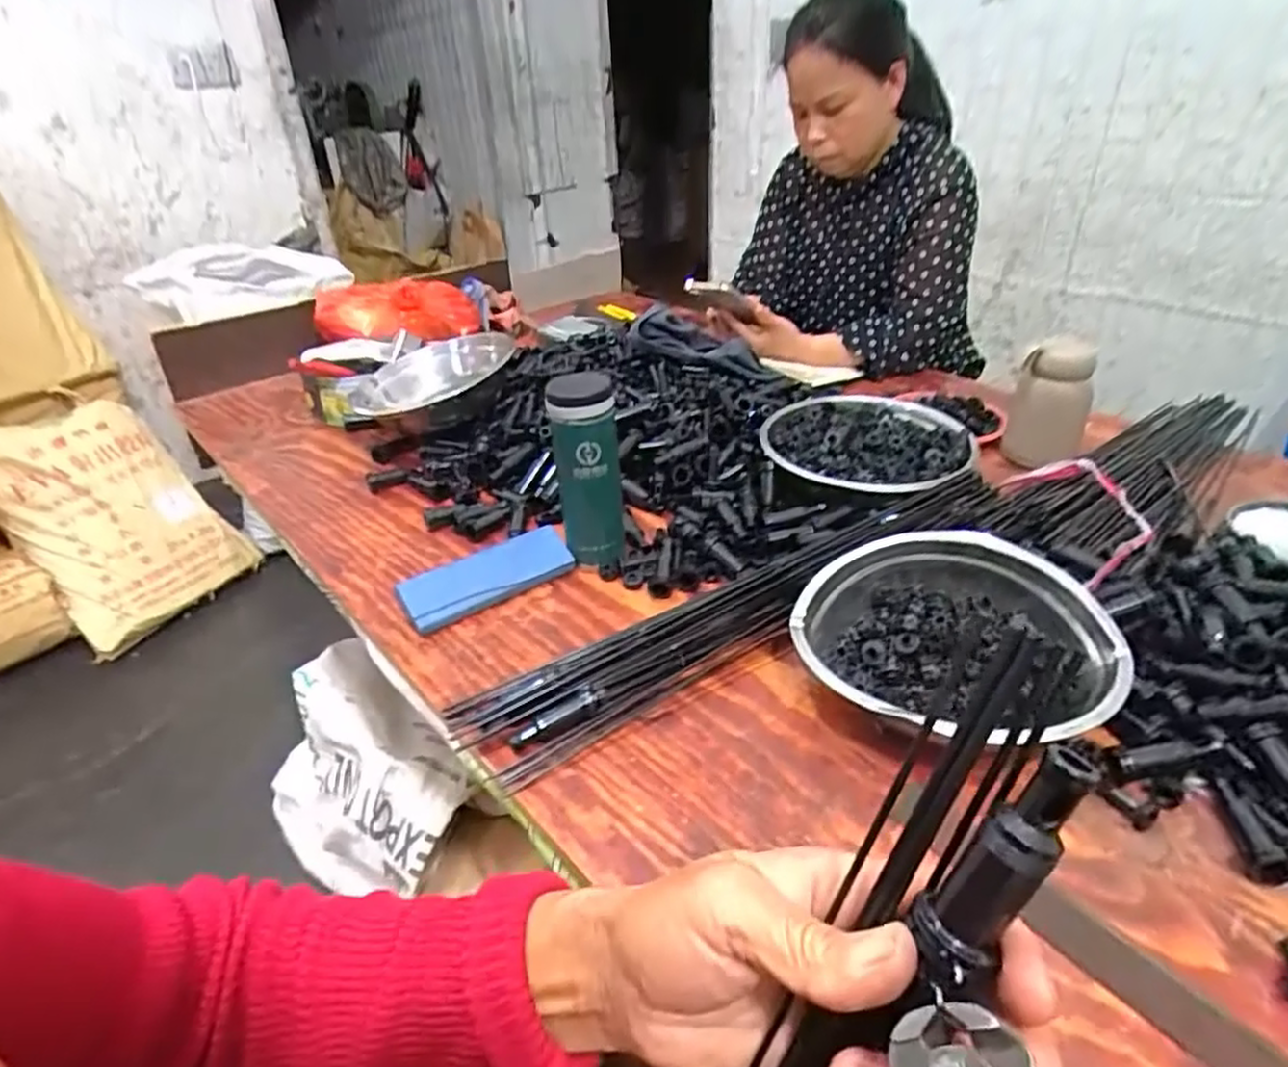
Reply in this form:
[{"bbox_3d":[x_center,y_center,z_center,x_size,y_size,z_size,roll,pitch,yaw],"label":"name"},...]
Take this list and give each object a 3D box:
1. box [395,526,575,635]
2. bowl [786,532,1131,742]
[{"bbox_3d":[-0.149,0.044,0.681,0.160,0.029,0.061,-23,37,-27],"label":"box"},{"bbox_3d":[0.237,0.076,0.538,0.213,0.078,0.169,23,43,35],"label":"bowl"}]

